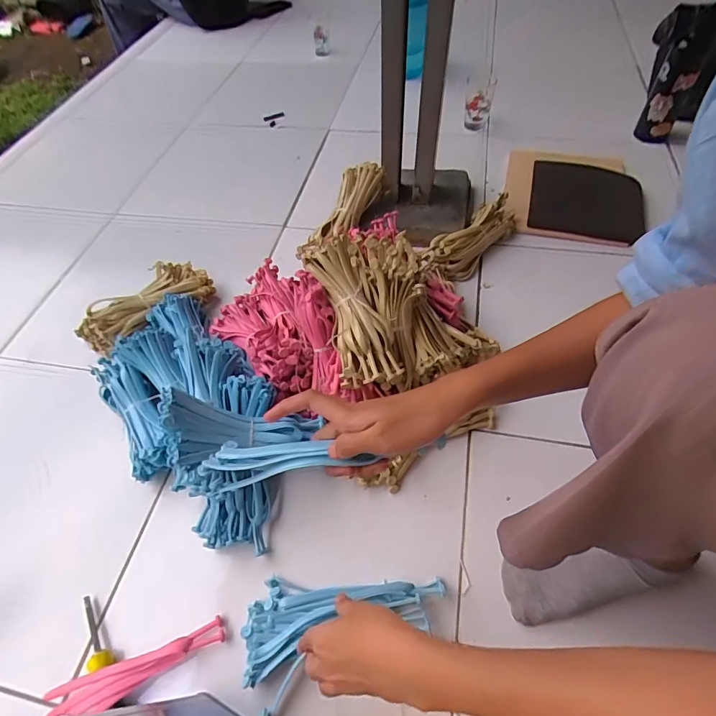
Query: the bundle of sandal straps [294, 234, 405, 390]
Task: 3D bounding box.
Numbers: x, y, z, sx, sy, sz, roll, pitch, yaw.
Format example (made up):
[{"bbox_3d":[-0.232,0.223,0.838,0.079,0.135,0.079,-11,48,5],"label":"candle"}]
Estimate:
[{"bbox_3d":[-0.004,-0.064,0.550,0.093,0.051,0.200,-15,77,-7],"label":"bundle of sandal straps"}]

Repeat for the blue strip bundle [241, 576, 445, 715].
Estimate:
[{"bbox_3d":[-0.014,0.286,0.471,0.223,0.029,0.116,-13,55,-5],"label":"blue strip bundle"}]

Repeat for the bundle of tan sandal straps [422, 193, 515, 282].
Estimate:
[{"bbox_3d":[0.207,-0.212,0.789,0.221,0.058,0.073,-38,61,-21],"label":"bundle of tan sandal straps"}]

